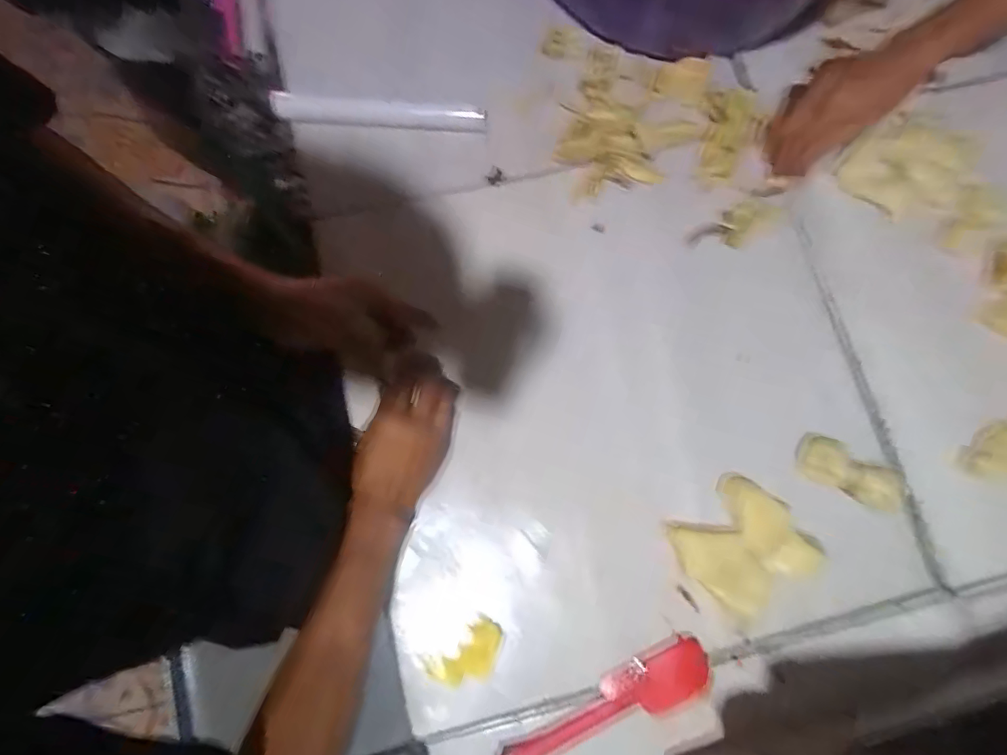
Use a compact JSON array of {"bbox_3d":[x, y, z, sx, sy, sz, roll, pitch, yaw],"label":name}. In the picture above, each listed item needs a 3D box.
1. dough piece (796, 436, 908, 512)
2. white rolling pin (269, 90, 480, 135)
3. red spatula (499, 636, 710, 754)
[{"bbox_3d":[0.324,0.089,0.485,0.095,0.019,0.043,24,79,5],"label":"dough piece"},{"bbox_3d":[-0.133,-0.282,0.555,0.226,0.023,0.030,4,78,1],"label":"white rolling pin"},{"bbox_3d":[0.088,0.286,0.440,0.196,0.011,0.052,-23,79,-5],"label":"red spatula"}]

